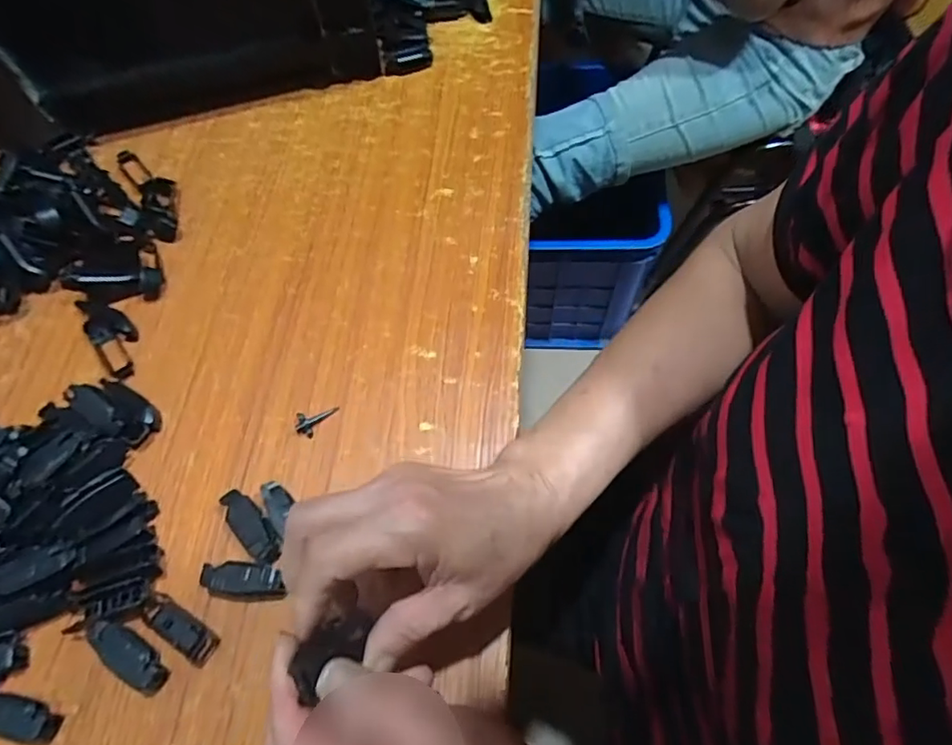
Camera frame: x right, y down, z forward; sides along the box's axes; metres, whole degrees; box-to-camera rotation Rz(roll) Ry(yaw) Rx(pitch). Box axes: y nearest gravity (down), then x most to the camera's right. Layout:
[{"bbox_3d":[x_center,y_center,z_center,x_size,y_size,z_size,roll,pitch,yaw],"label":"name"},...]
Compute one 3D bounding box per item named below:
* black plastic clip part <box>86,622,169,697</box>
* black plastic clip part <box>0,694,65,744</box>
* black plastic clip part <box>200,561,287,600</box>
[{"bbox_3d":[-0.199,0.162,0.322,0.050,0.015,0.017,35,69,18],"label":"black plastic clip part"},{"bbox_3d":[-0.252,0.188,0.308,0.044,0.018,0.018,13,64,8],"label":"black plastic clip part"},{"bbox_3d":[-0.137,0.125,0.337,0.048,0.015,0.020,4,63,4],"label":"black plastic clip part"}]

